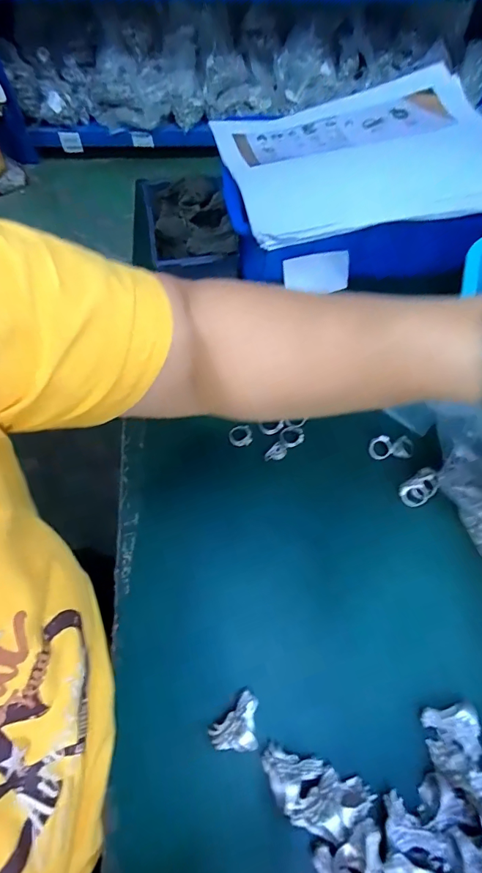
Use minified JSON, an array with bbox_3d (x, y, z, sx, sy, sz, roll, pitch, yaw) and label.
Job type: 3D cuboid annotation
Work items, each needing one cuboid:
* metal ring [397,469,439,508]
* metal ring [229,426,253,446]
[{"bbox_3d":[0.164,0.048,0.385,0.038,0.016,0.024,-35,68,-18],"label":"metal ring"},{"bbox_3d":[-0.001,-0.001,0.410,0.022,0.006,0.021,-3,63,7],"label":"metal ring"}]

